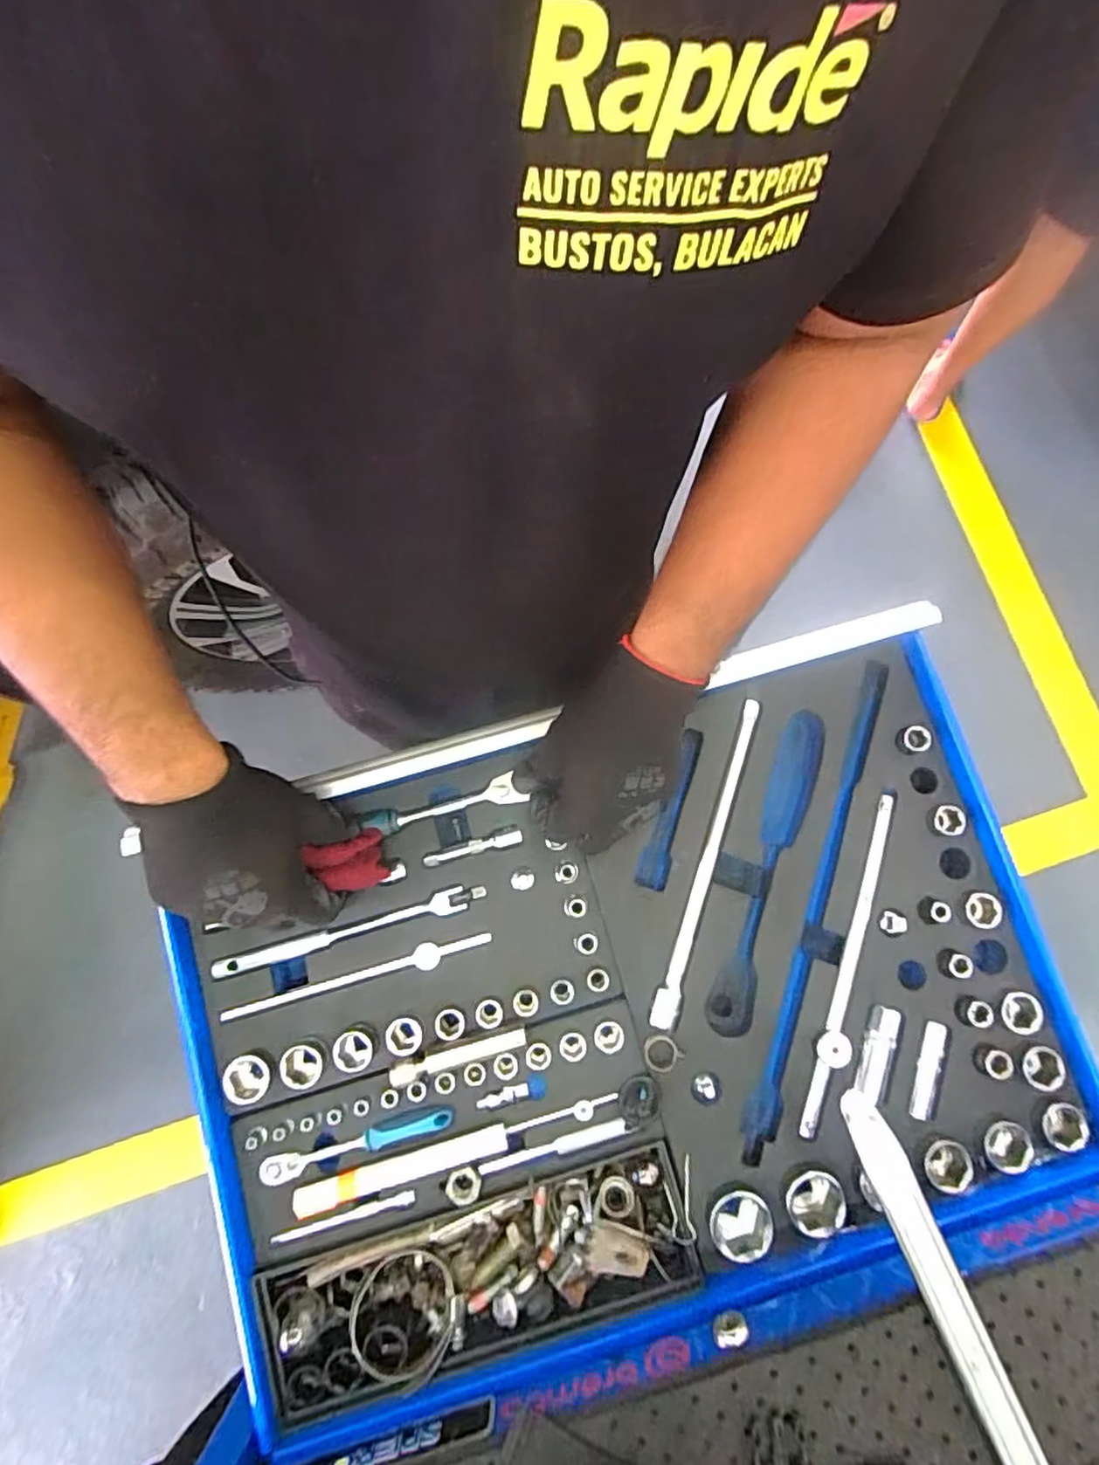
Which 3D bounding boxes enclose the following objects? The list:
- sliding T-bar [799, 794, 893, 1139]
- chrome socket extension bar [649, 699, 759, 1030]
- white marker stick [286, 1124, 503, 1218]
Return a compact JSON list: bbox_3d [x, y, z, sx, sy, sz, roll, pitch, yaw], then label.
[{"bbox_3d":[0.217,0.164,0.455,0.017,0.019,0.242,16,78,5],"label":"sliding T-bar"},{"bbox_3d":[0.116,0.093,0.465,0.017,0.013,0.246,17,78,6],"label":"chrome socket extension bar"},{"bbox_3d":[-0.099,0.291,0.420,0.141,0.015,0.018,-16,77,-2],"label":"white marker stick"}]

